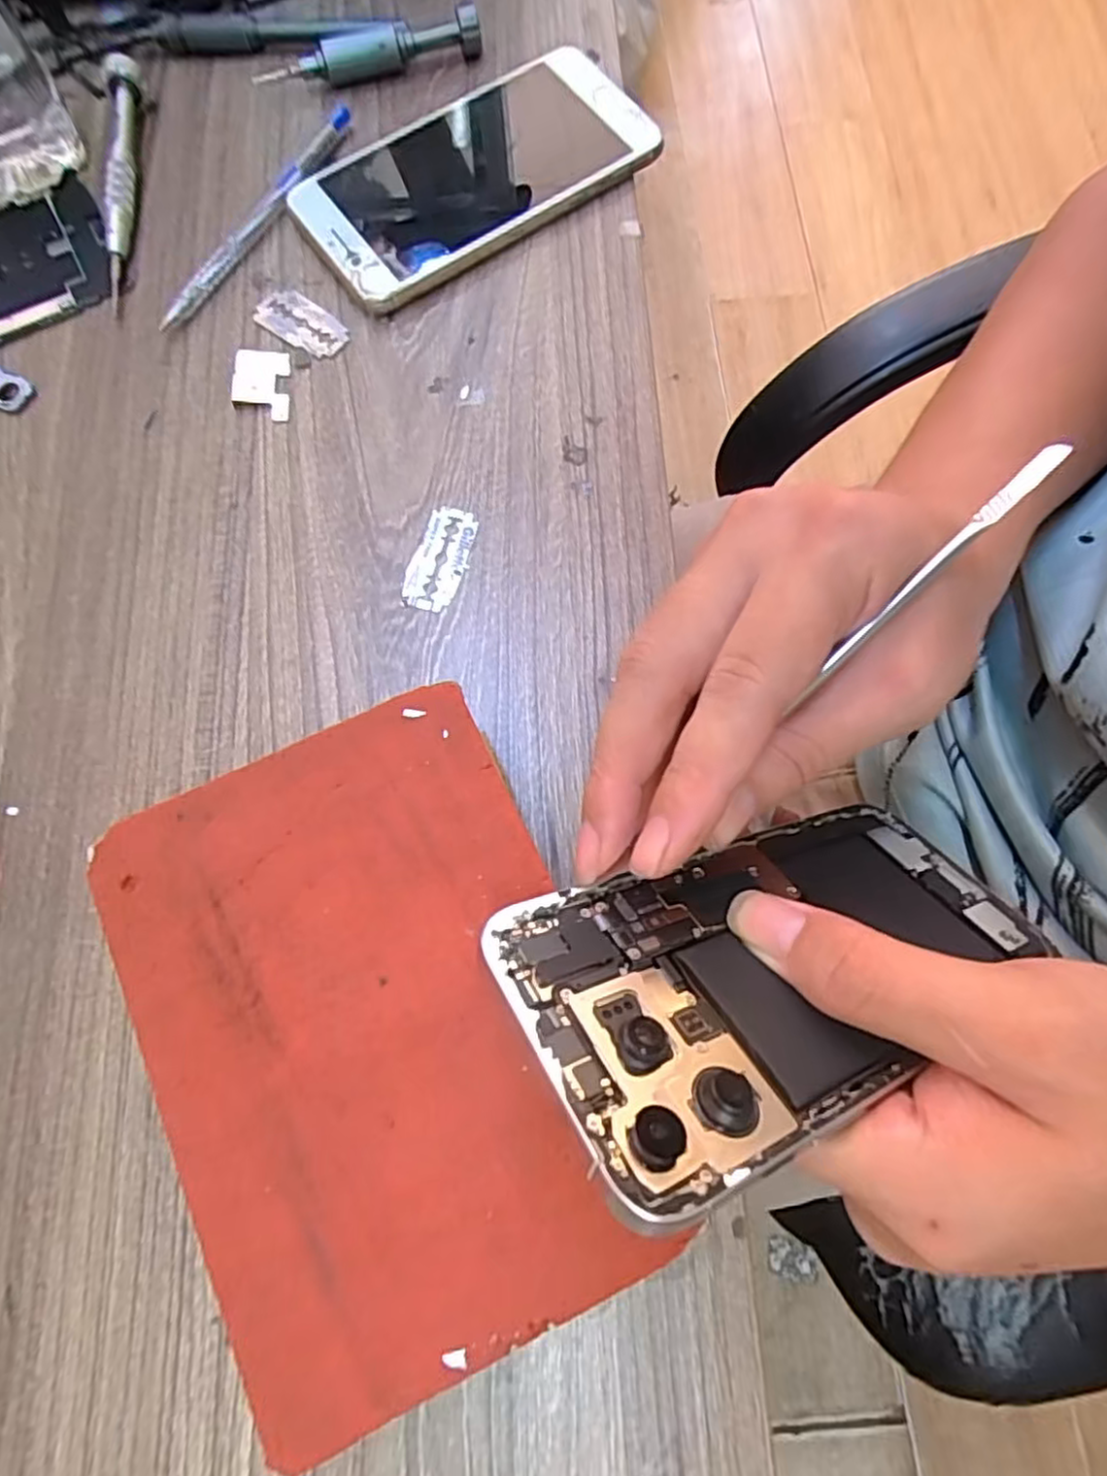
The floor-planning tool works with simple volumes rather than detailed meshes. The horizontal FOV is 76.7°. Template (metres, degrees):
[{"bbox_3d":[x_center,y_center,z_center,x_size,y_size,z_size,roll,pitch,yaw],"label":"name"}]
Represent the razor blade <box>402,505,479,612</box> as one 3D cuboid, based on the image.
[{"bbox_3d":[-0.042,-0.068,0.263,0.020,0.004,0.041,16,75,6],"label":"razor blade"}]

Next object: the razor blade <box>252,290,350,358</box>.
[{"bbox_3d":[-0.106,-0.175,0.293,0.043,0.004,0.019,35,77,10],"label":"razor blade"}]

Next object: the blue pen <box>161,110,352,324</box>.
[{"bbox_3d":[-0.127,-0.229,0.307,0.011,0.011,0.135,29,76,9],"label":"blue pen"}]

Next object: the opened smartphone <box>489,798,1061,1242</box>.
[{"bbox_3d":[0.063,0.056,0.188,0.157,0.006,0.075,-9,40,-32],"label":"opened smartphone"}]

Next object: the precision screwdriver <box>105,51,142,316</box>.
[{"bbox_3d":[-0.191,-0.250,0.311,0.015,0.019,0.127,-7,74,-1],"label":"precision screwdriver"}]

